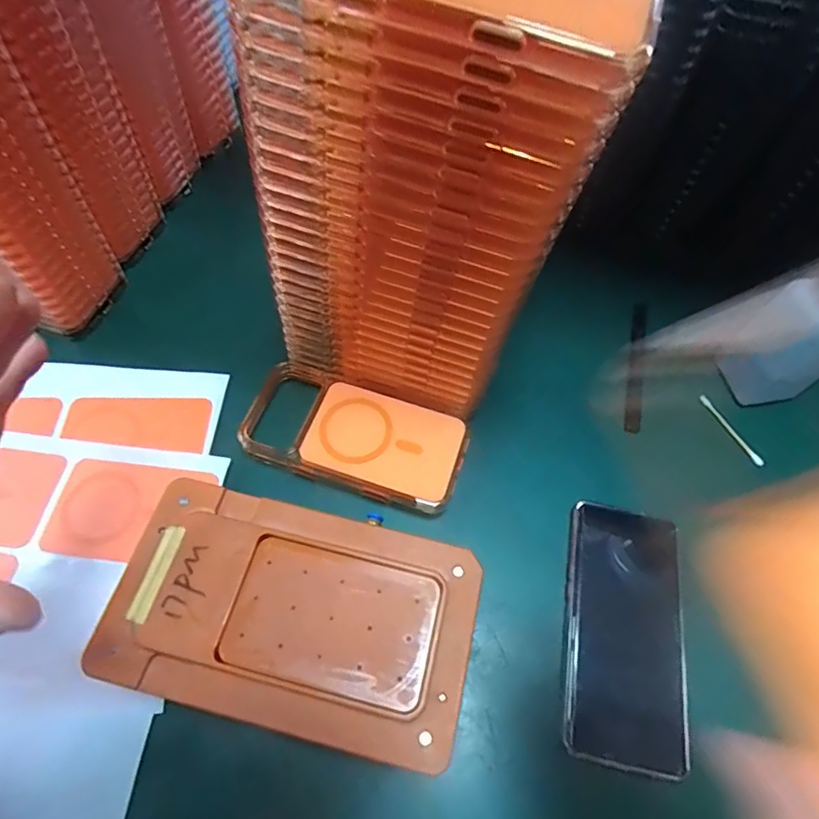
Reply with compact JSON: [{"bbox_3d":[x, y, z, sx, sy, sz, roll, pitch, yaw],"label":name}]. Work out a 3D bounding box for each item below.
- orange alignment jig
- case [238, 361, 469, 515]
[{"bbox_3d":[-0.064,0.111,0.291,0.196,0.011,0.113,12,62,5],"label":"orange alignment jig"},{"bbox_3d":[-0.041,0.020,0.398,0.162,0.019,0.076,20,63,9],"label":"case"}]

